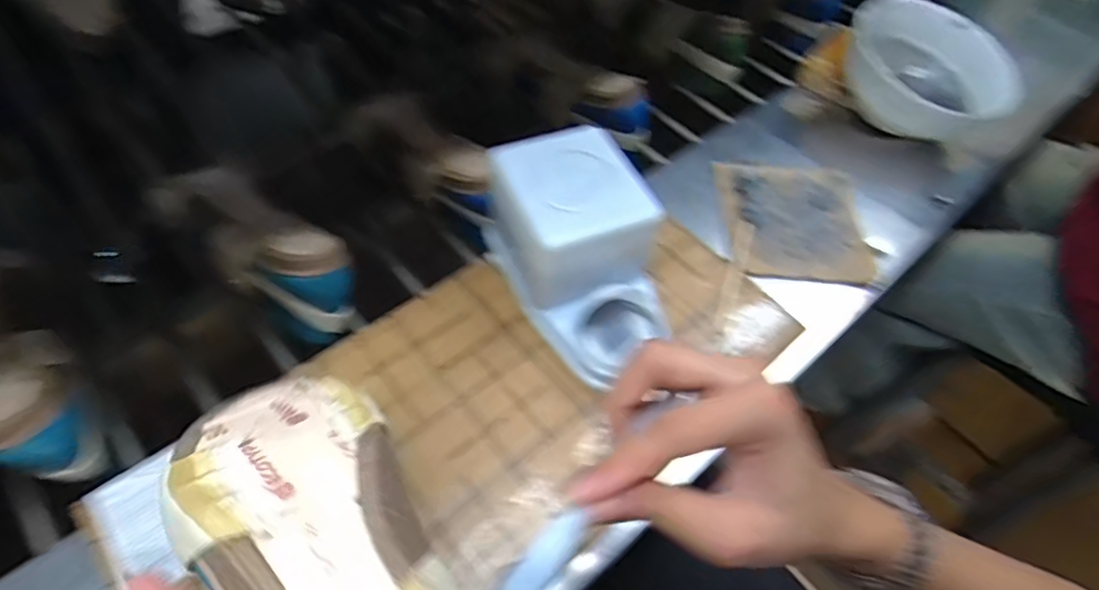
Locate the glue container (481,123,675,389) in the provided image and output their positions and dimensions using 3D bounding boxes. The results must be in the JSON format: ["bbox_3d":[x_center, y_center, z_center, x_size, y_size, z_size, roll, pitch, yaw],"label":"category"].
[{"bbox_3d":[0.027,-0.029,0.444,0.107,0.106,0.174,-24,60,-21],"label":"glue container"}]

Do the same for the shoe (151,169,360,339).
[{"bbox_3d":[-0.251,-0.045,0.501,0.203,0.074,0.071,39,61,10],"label":"shoe"}]

